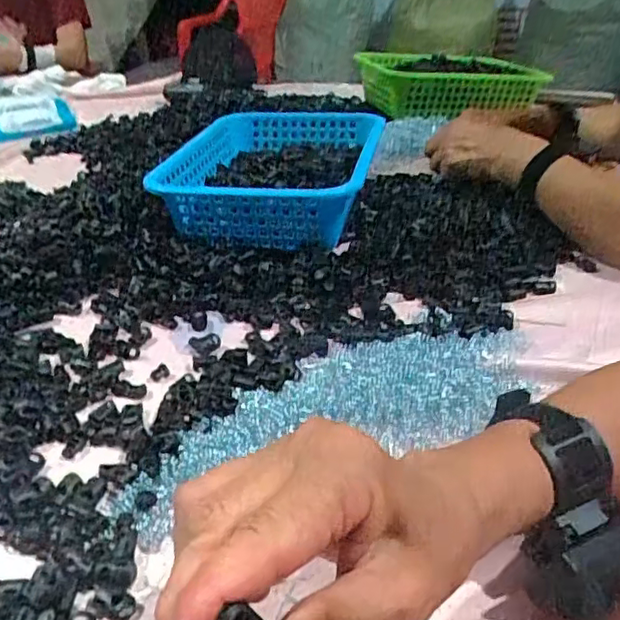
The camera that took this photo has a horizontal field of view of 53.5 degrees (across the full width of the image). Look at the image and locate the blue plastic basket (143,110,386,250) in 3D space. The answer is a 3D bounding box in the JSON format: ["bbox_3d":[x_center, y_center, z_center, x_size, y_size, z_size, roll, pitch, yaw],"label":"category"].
[{"bbox_3d":[-0.037,-0.162,0.724,0.216,0.075,0.298,4,32,11],"label":"blue plastic basket"}]

